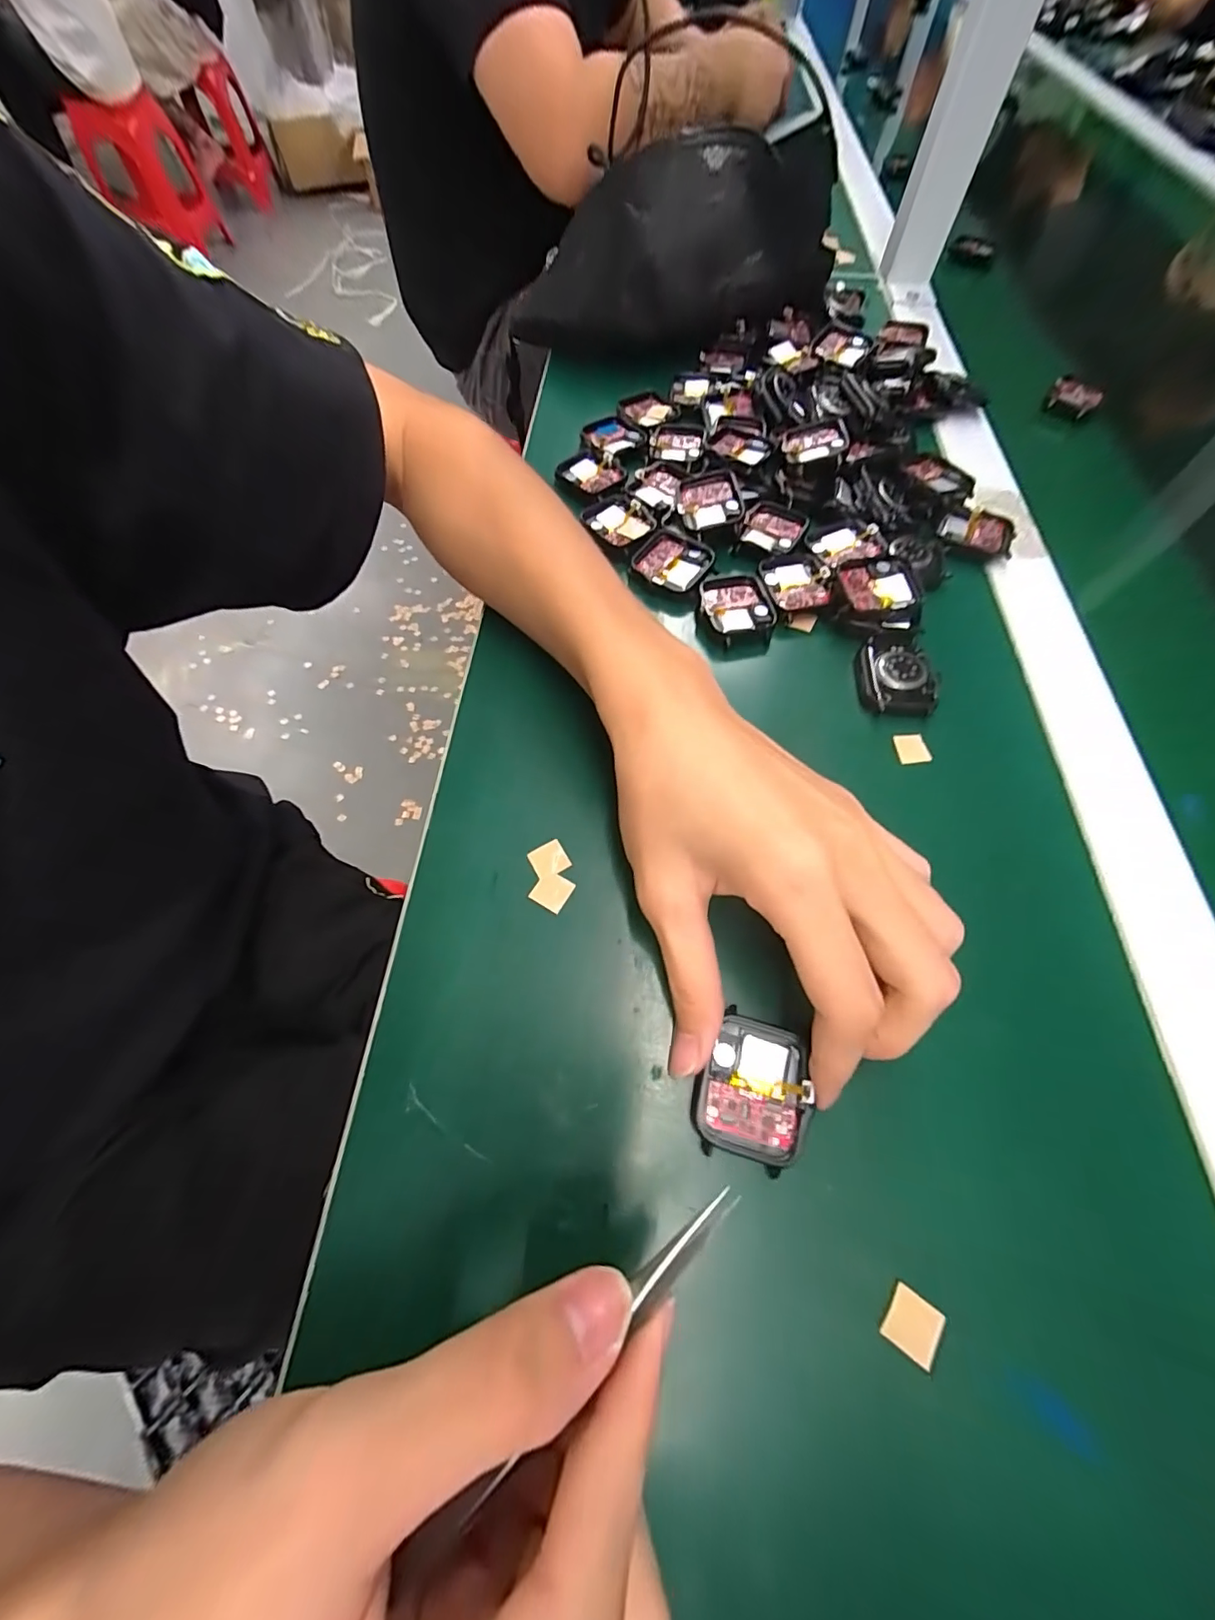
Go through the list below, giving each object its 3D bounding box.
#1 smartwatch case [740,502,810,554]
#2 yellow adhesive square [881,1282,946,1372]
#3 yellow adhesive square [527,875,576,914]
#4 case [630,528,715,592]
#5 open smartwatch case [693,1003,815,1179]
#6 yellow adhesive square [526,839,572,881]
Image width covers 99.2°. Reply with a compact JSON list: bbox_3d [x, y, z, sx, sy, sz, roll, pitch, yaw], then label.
[{"bbox_3d":[0.101,-0.173,0.317,0.035,0.008,0.034,27,66,13],"label":"smartwatch case"},{"bbox_3d":[0.095,0.160,0.160,0.015,0.004,0.015,32,67,15],"label":"yellow adhesive square"},{"bbox_3d":[-0.024,0.035,0.224,0.015,0.004,0.015,28,66,13],"label":"yellow adhesive square"},{"bbox_3d":[0.038,-0.148,0.303,0.044,0.006,0.036,32,67,15],"label":"case"},{"bbox_3d":[0.052,0.098,0.183,0.037,0.007,0.046,17,67,5],"label":"open smartwatch case"},{"bbox_3d":[-0.026,0.022,0.230,0.016,0.004,0.014,-27,66,-13],"label":"yellow adhesive square"}]

